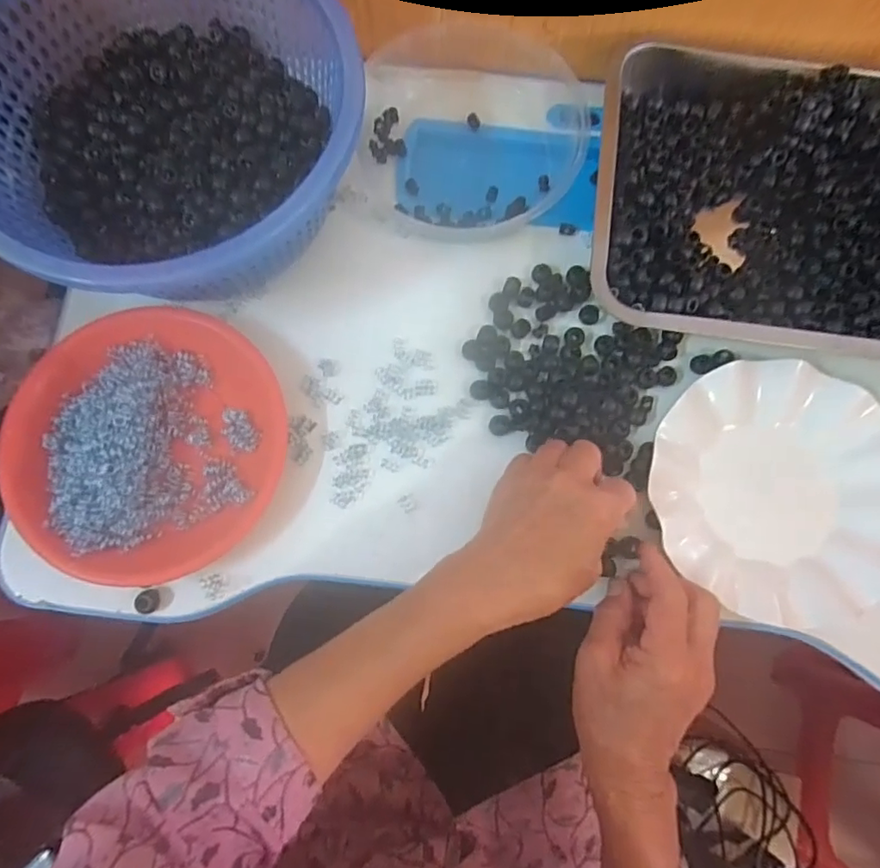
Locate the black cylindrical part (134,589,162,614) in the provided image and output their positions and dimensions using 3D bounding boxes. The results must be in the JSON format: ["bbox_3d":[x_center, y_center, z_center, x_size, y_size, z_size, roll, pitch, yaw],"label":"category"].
[{"bbox_3d":[-0.203,0.116,0.379,0.014,0.009,0.016,7,78,1],"label":"black cylindrical part"}]

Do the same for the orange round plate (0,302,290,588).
[{"bbox_3d":[-0.207,0.003,0.388,0.186,0.033,0.187,0,78,-1],"label":"orange round plate"}]

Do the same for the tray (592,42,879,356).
[{"bbox_3d":[0.271,-0.174,0.418,0.298,0.046,0.231,9,78,1],"label":"tray"}]

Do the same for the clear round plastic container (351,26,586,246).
[{"bbox_3d":[0.030,-0.244,0.438,0.178,0.043,0.172,0,78,-1],"label":"clear round plastic container"}]

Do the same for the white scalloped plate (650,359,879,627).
[{"bbox_3d":[0.241,0.039,0.389,0.175,0.021,0.175,0,78,-1],"label":"white scalloped plate"}]

